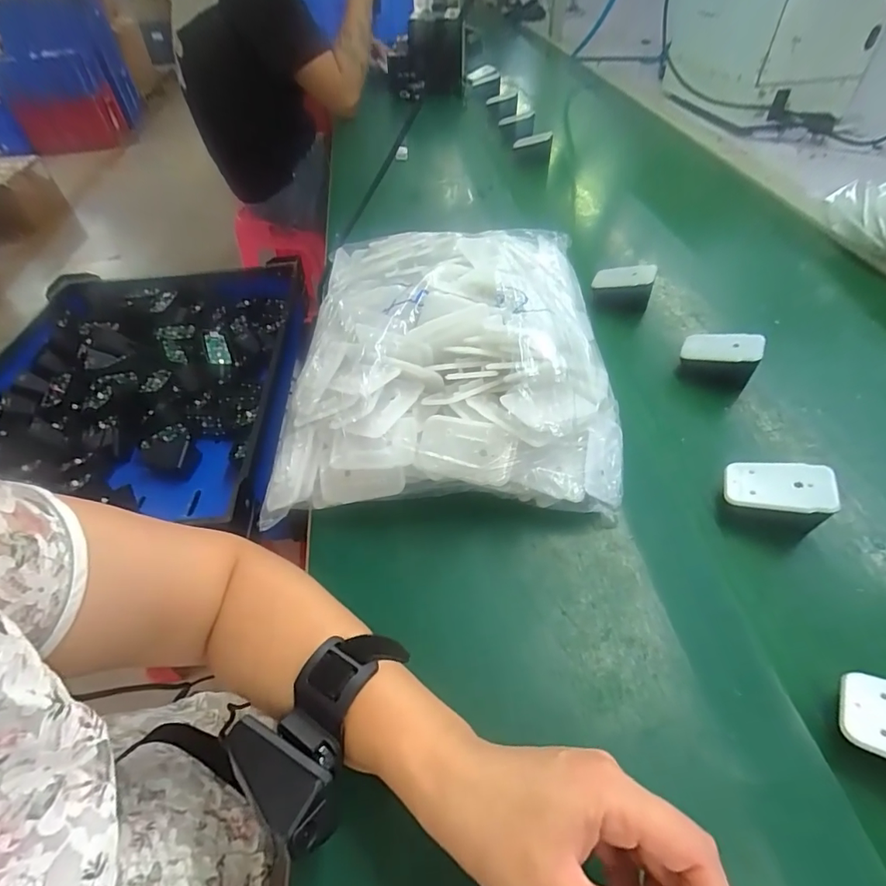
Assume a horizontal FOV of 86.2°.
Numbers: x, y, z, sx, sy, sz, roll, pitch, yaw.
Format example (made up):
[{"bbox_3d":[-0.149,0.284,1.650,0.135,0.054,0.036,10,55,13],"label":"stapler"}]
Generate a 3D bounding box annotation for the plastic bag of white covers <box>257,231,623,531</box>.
[{"bbox_3d":[-0.002,-0.079,0.427,0.283,0.112,0.281,-4,49,1],"label":"plastic bag of white covers"}]

